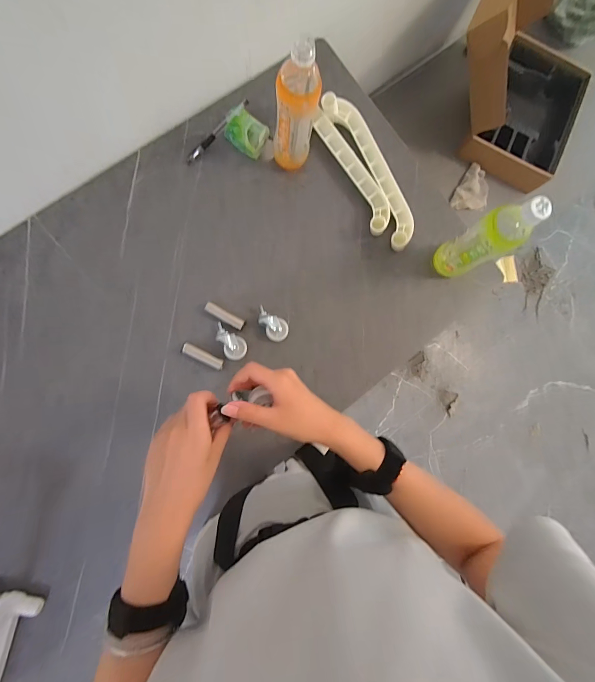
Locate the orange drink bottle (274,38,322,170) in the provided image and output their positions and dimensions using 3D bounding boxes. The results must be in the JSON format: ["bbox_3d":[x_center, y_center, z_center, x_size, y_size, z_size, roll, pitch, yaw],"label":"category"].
[{"bbox_3d":[-0.001,-0.357,0.500,0.060,0.213,0.072,8,84,-5],"label":"orange drink bottle"}]

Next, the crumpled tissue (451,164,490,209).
[{"bbox_3d":[0.516,-0.432,0.945,0.095,0.032,0.147,33,83,-1],"label":"crumpled tissue"}]

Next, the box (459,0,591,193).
[{"bbox_3d":[0.607,-0.715,0.820,0.412,0.365,0.411,25,83,-2],"label":"box"}]

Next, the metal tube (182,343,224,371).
[{"bbox_3d":[-0.161,0.027,0.555,0.072,0.022,0.020,27,83,-3],"label":"metal tube"}]

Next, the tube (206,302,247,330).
[{"bbox_3d":[-0.127,-0.043,0.566,0.073,0.018,0.020,27,83,-3],"label":"tube"}]

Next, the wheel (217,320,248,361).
[{"bbox_3d":[-0.119,0.004,0.561,0.067,0.021,0.041,38,83,-2],"label":"wheel"}]

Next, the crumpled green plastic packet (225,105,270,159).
[{"bbox_3d":[-0.093,-0.375,0.583,0.084,0.044,0.052,40,82,-2],"label":"crumpled green plastic packet"}]

